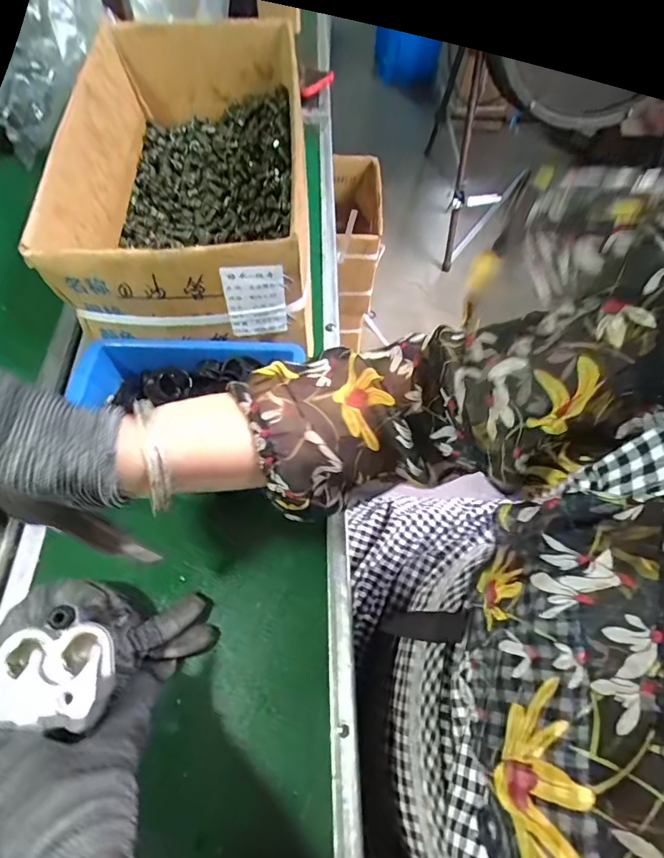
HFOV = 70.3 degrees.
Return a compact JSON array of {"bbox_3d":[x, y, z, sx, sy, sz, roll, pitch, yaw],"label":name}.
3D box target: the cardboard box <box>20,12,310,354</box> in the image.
[{"bbox_3d":[-0.150,-0.278,0.523,0.221,0.137,0.415,-3,60,-4],"label":"cardboard box"}]

